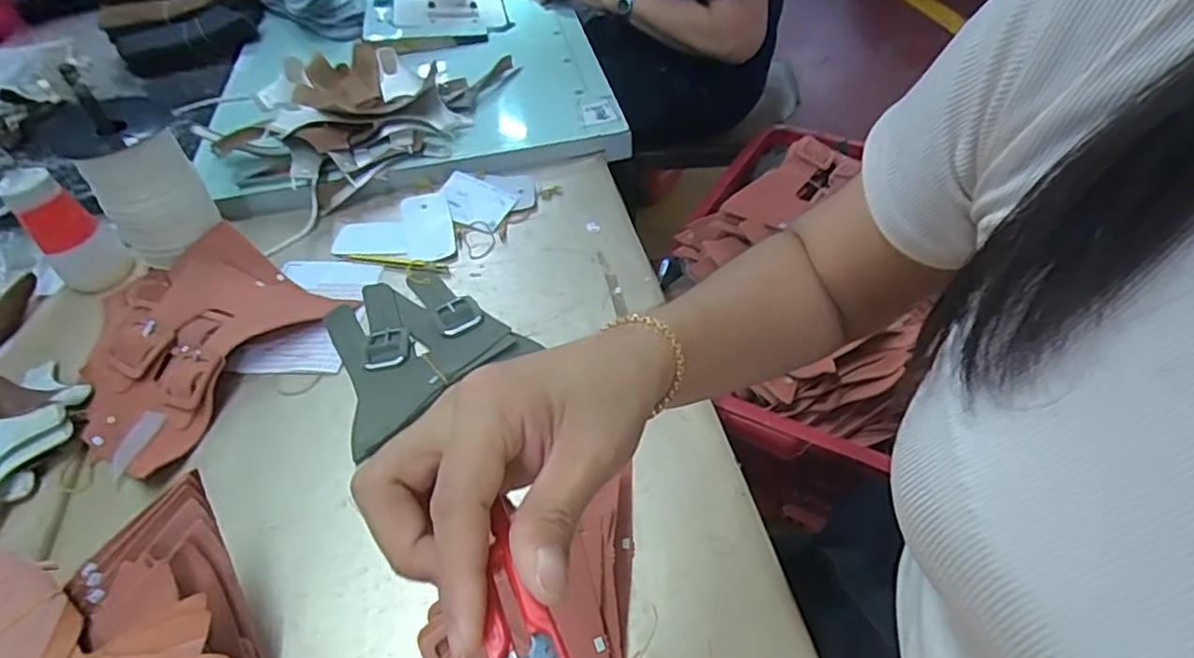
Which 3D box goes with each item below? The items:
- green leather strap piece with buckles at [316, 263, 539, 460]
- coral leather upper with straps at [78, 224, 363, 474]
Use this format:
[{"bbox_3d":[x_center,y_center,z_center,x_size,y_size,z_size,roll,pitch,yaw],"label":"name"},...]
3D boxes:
[{"bbox_3d":[-0.181,0.009,0.591,0.164,0.014,0.164,-35,54,-24],"label":"green leather strap piece with buckles"},{"bbox_3d":[-0.390,0.003,0.592,0.199,0.043,0.225,21,53,22],"label":"coral leather upper with straps"}]

